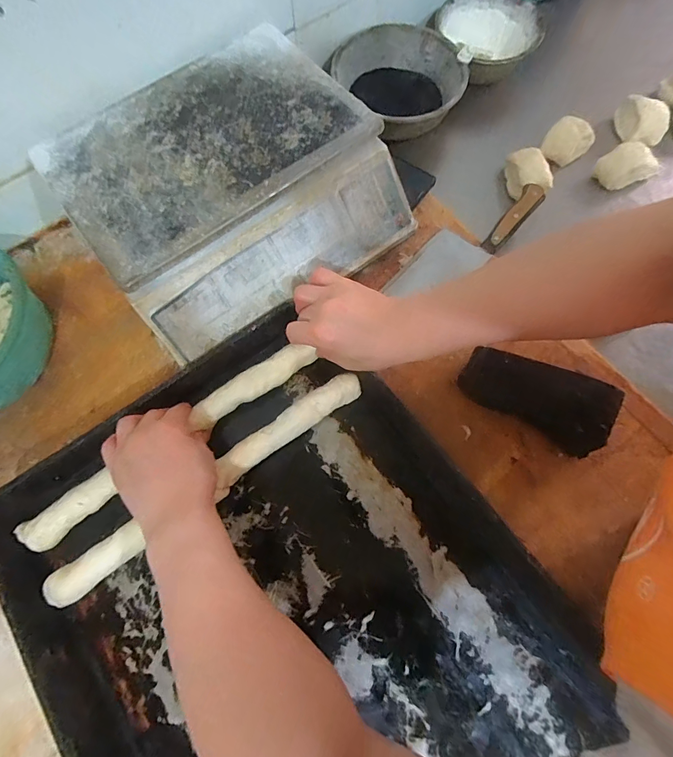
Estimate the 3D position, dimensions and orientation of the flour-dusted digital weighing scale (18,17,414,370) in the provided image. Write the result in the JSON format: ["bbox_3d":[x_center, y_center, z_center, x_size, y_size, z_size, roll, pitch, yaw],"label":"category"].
[{"bbox_3d":[-0.121,-0.227,0.467,0.339,0.108,0.310,-35,76,-10],"label":"flour-dusted digital weighing scale"}]

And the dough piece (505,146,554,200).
[{"bbox_3d":[0.283,-0.299,0.565,0.055,0.047,0.076,-5,73,-1],"label":"dough piece"}]

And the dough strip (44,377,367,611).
[{"bbox_3d":[-0.130,0.107,0.406,0.375,0.024,0.029,-35,76,-10],"label":"dough strip"}]

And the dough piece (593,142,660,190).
[{"bbox_3d":[0.426,-0.311,0.567,0.075,0.043,0.048,-18,75,-3],"label":"dough piece"}]

